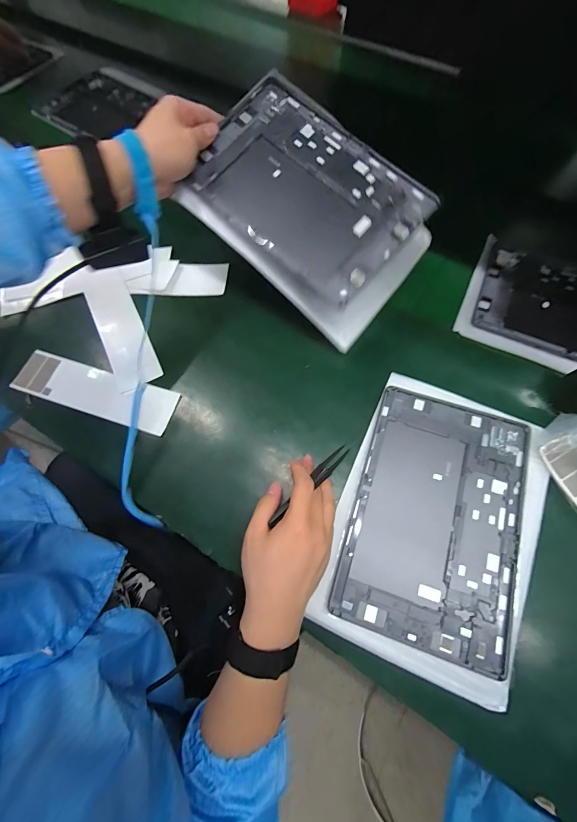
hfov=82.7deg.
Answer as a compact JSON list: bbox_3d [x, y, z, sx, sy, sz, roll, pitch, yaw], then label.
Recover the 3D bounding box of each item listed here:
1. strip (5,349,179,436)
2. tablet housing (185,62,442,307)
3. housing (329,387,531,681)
[{"bbox_3d":[-0.247,-0.025,0.419,0.217,0.008,0.057,17,70,10],"label":"strip"},{"bbox_3d":[0.019,-0.253,0.370,0.257,0.009,0.173,44,86,7],"label":"tablet housing"},{"bbox_3d":[0.158,0.108,0.350,0.169,0.013,0.255,18,69,7],"label":"housing"}]

